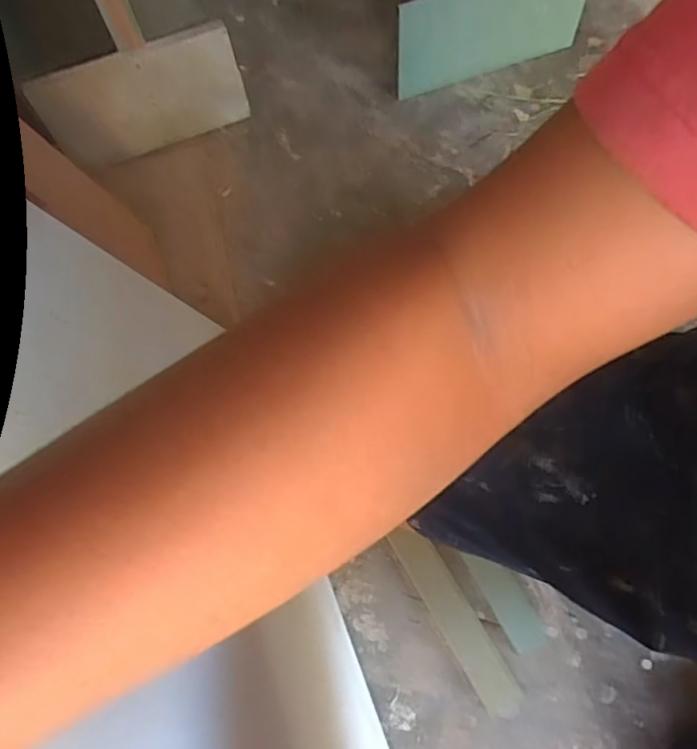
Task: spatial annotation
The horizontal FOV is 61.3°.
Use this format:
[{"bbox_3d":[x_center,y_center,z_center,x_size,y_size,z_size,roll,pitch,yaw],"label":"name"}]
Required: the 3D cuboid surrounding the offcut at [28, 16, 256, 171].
[{"bbox_3d":[-0.277,-0.373,0.806,0.266,0.138,0.017,-20,60,-5],"label":"offcut"}]

